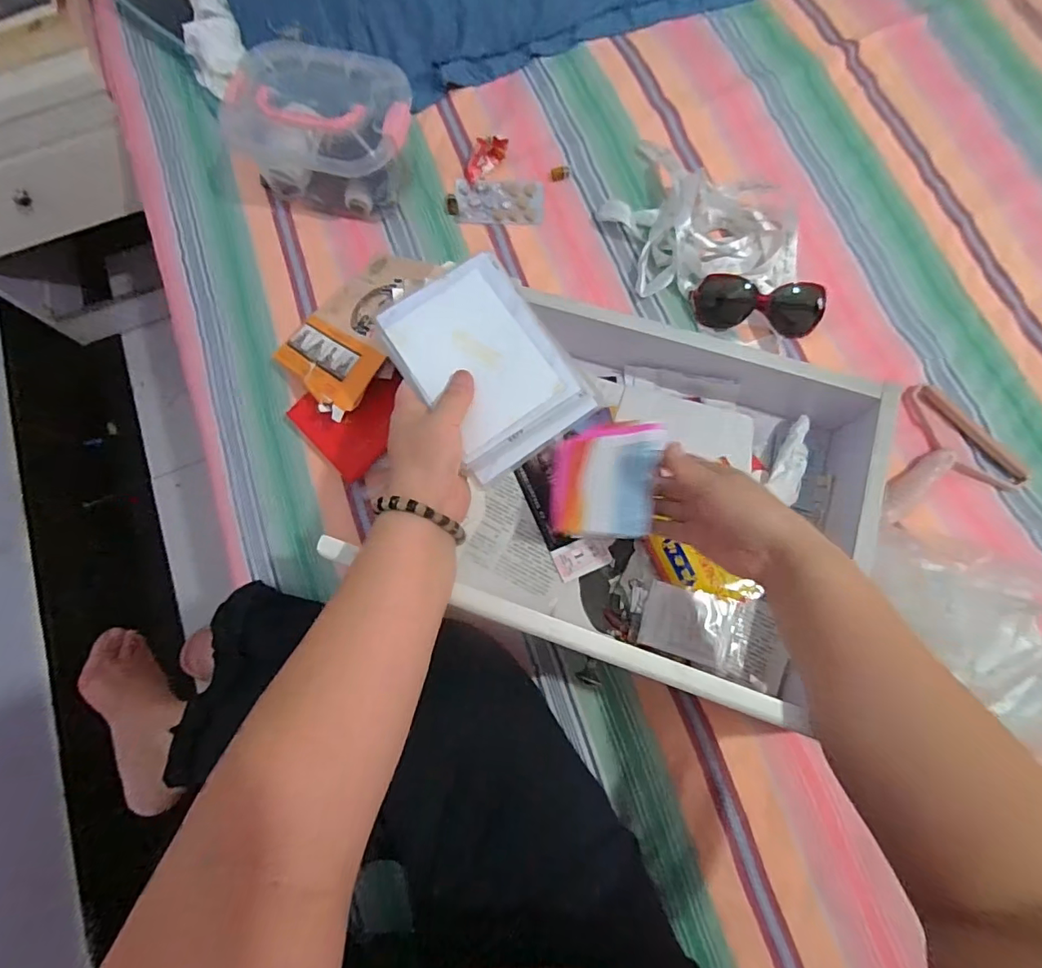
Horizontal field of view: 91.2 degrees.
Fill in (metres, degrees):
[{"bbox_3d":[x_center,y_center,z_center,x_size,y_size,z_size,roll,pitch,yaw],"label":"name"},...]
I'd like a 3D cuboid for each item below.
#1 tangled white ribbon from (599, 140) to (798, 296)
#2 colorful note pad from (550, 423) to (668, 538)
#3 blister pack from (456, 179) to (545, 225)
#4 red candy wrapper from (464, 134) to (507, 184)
[{"bbox_3d":[0.200,-0.316,0.583,0.183,0.045,0.233,-20,76,-2],"label":"tangled white ribbon"},{"bbox_3d":[0.072,-0.005,0.449,0.095,0.006,0.102,1,73,27],"label":"colorful note pad"},{"bbox_3d":[-0.026,-0.353,0.639,0.107,0.006,0.064,1,76,3],"label":"blister pack"},{"bbox_3d":[-0.046,-0.405,0.635,0.037,0.025,0.057,33,80,10],"label":"red candy wrapper"}]

